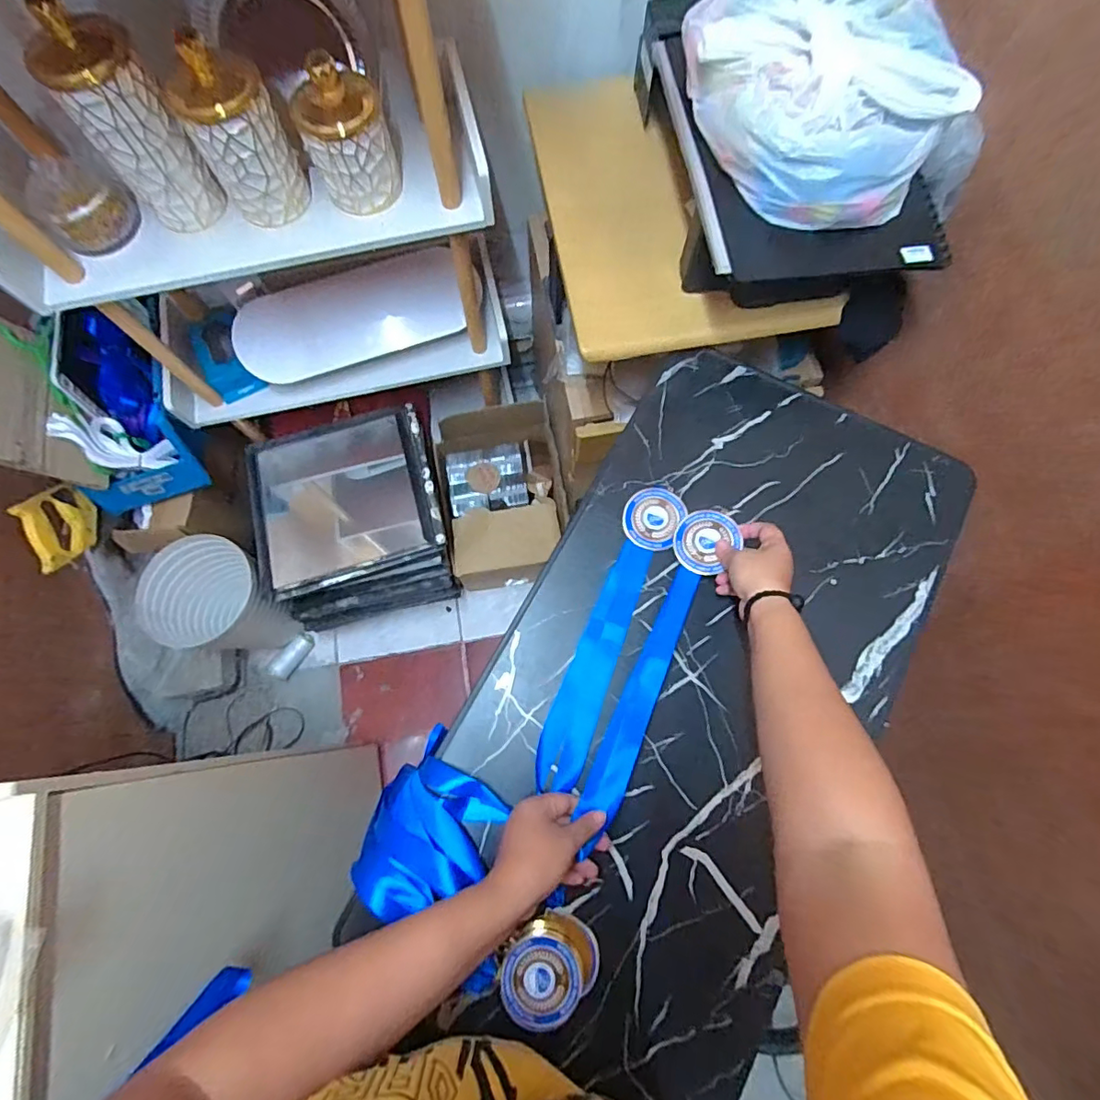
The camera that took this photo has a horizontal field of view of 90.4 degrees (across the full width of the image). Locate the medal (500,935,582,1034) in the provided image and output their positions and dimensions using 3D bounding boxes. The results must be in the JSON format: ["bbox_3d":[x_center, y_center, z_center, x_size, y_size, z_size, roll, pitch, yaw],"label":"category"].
[{"bbox_3d":[-0.007,0.398,0.500,0.070,0.006,0.074,10,76,4],"label":"medal"}]

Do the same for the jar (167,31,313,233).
[{"bbox_3d":[-0.370,-0.502,0.646,0.102,0.166,0.111,0,74,1],"label":"jar"}]

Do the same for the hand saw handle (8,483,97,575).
[{"bbox_3d":[-0.830,-0.039,0.924,0.023,0.119,0.118,-11,110,13],"label":"hand saw handle"}]

